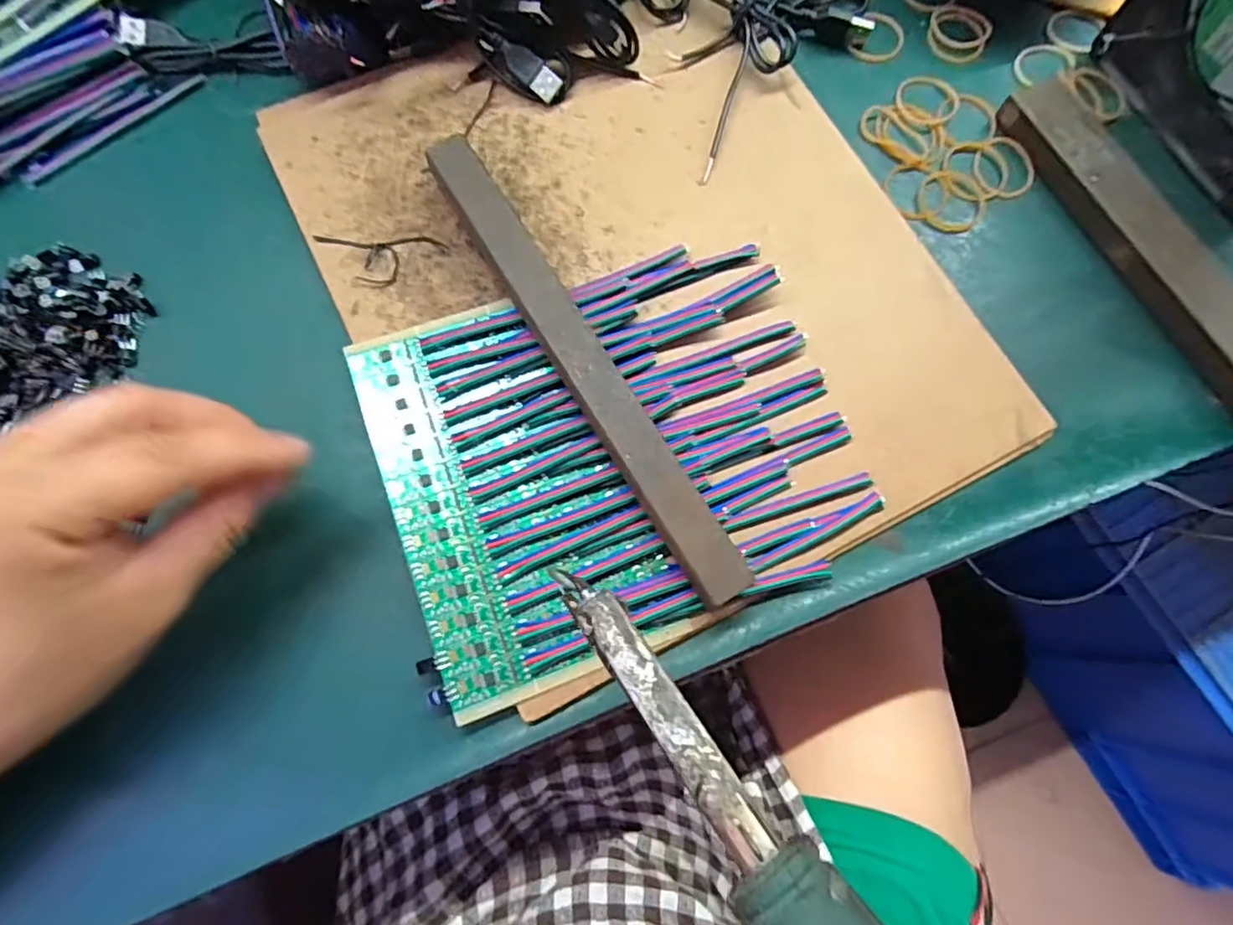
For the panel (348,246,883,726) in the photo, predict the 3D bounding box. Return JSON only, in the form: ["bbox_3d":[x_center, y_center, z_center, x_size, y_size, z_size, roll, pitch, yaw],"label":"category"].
[{"bbox_3d":[-0.002,-0.006,0.261,0.189,0.007,0.157,-19,76,-5],"label":"panel"}]

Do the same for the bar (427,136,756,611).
[{"bbox_3d":[-0.017,-0.044,0.262,0.022,0.022,0.232,-31,78,-8],"label":"bar"}]

